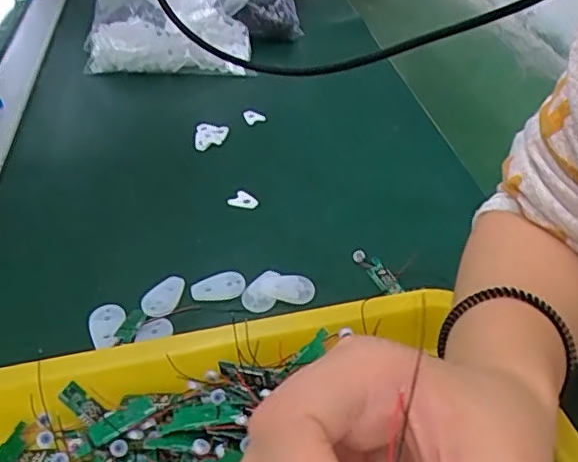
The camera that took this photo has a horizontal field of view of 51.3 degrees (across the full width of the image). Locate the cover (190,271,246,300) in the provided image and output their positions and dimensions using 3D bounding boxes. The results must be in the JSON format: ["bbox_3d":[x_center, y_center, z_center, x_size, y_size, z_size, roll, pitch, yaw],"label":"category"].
[{"bbox_3d":[-0.048,0.037,0.405,0.036,0.006,0.017,-11,40,-11],"label":"cover"}]

